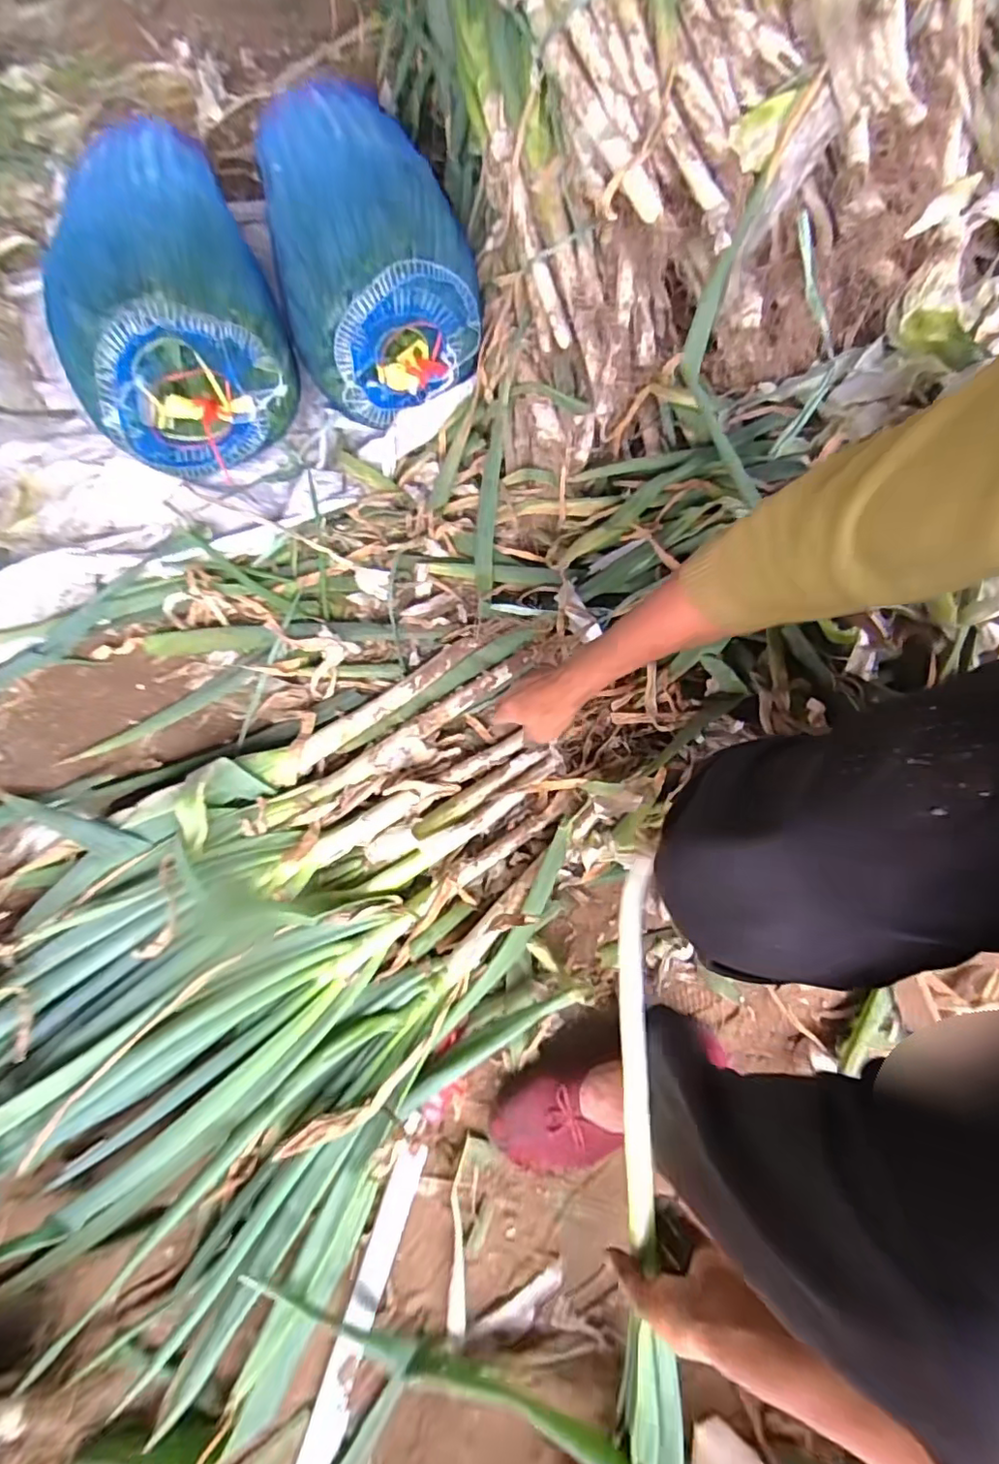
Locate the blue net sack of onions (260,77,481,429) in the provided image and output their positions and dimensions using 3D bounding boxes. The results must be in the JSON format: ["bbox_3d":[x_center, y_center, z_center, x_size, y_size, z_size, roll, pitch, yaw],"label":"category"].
[{"bbox_3d":[-0.203,-0.784,0.868,0.269,0.199,0.639,-13,71,-2],"label":"blue net sack of onions"}]

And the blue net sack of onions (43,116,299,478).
[{"bbox_3d":[-0.495,-0.650,0.817,0.274,0.205,0.536,-23,71,-5],"label":"blue net sack of onions"}]

